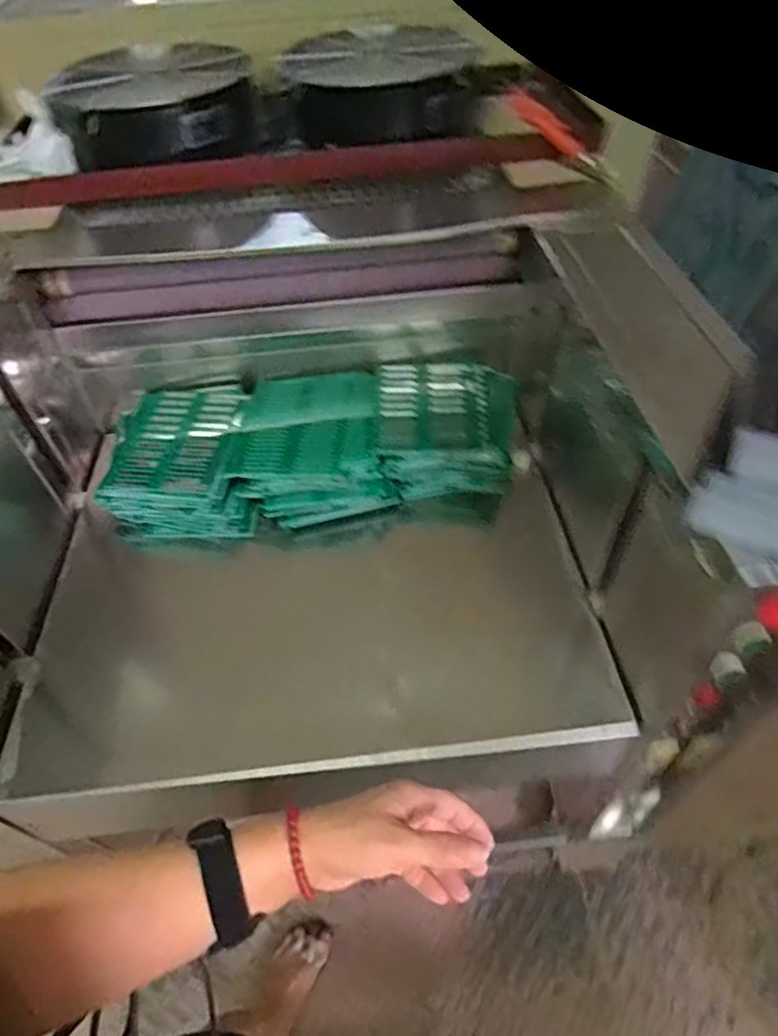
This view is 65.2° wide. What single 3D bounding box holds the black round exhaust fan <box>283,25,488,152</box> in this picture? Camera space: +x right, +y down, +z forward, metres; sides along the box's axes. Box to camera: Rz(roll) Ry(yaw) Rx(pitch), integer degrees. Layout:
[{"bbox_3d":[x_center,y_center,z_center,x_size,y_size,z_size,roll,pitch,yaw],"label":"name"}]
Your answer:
[{"bbox_3d":[-0.006,-0.699,0.988,0.284,0.104,0.237,-4,51,0],"label":"black round exhaust fan"}]

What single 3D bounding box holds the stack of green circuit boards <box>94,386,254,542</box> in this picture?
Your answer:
[{"bbox_3d":[-0.311,-0.089,0.916,0.197,0.088,0.247,-9,51,-4],"label":"stack of green circuit boards"}]

